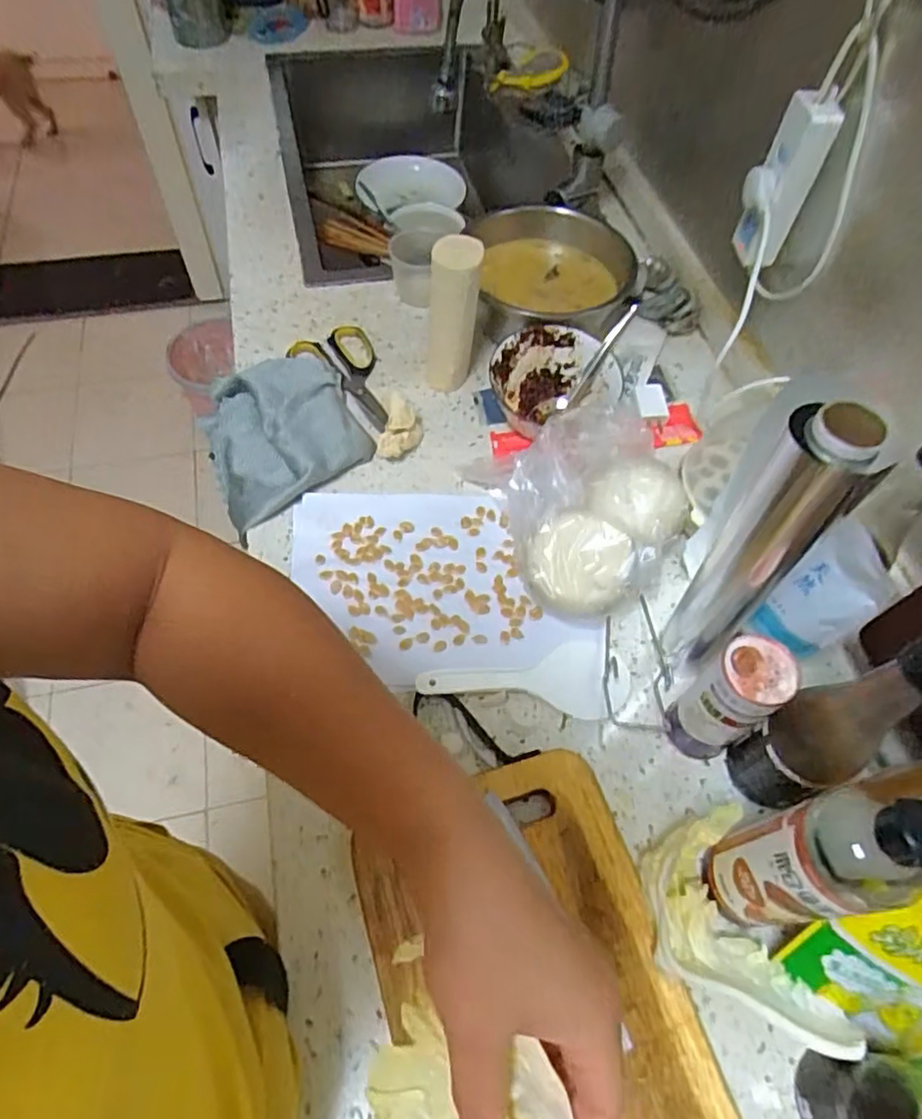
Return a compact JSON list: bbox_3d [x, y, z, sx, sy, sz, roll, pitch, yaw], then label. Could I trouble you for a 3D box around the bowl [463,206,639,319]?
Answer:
[{"bbox_3d":[0.118,-0.334,0.807,0.186,0.081,0.197,2,59,-3],"label":"bowl"}]

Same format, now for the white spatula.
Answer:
[{"bbox_3d":[0.058,0.100,0.589,0.183,0.014,0.065,6,58,0],"label":"white spatula"}]

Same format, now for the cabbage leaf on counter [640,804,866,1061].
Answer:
[{"bbox_3d":[0.183,0.268,0.467,0.096,0.066,0.153,-16,61,-13],"label":"cabbage leaf on counter"}]

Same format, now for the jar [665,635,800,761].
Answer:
[{"bbox_3d":[0.207,0.113,0.520,0.052,0.137,0.055,2,59,-3],"label":"jar"}]

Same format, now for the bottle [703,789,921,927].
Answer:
[{"bbox_3d":[0.216,0.193,0.418,0.054,0.229,0.059,2,59,-3],"label":"bottle"}]

